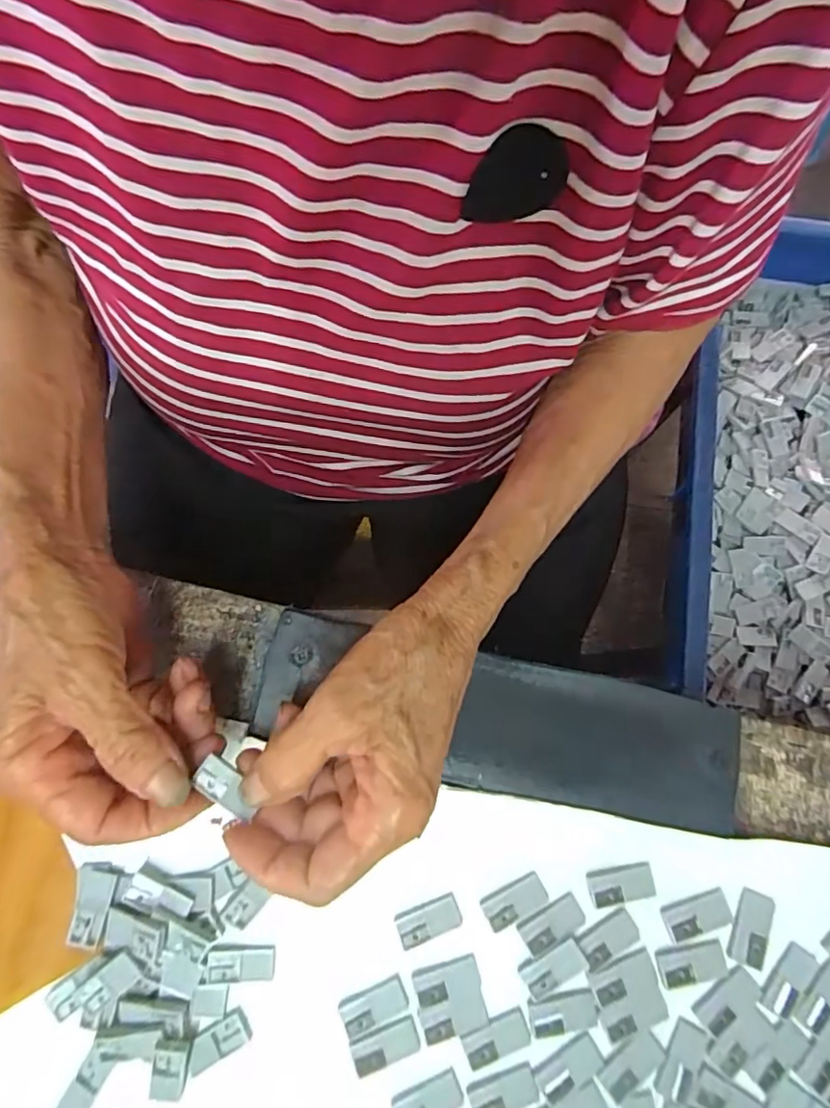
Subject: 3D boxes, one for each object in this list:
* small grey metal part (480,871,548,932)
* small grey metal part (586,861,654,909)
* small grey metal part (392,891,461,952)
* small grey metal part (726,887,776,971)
[{"bbox_3d":[0.043,0.151,0.243,0.028,0.004,0.014,-29,79,-5],"label":"small grey metal part"},{"bbox_3d":[0.089,0.143,0.243,0.028,0.004,0.015,-14,78,-2],"label":"small grey metal part"},{"bbox_3d":[0.006,0.159,0.242,0.028,0.004,0.013,-23,79,-4],"label":"small grey metal part"},{"bbox_3d":[0.143,0.159,0.238,0.014,0.004,0.029,22,80,5],"label":"small grey metal part"}]

